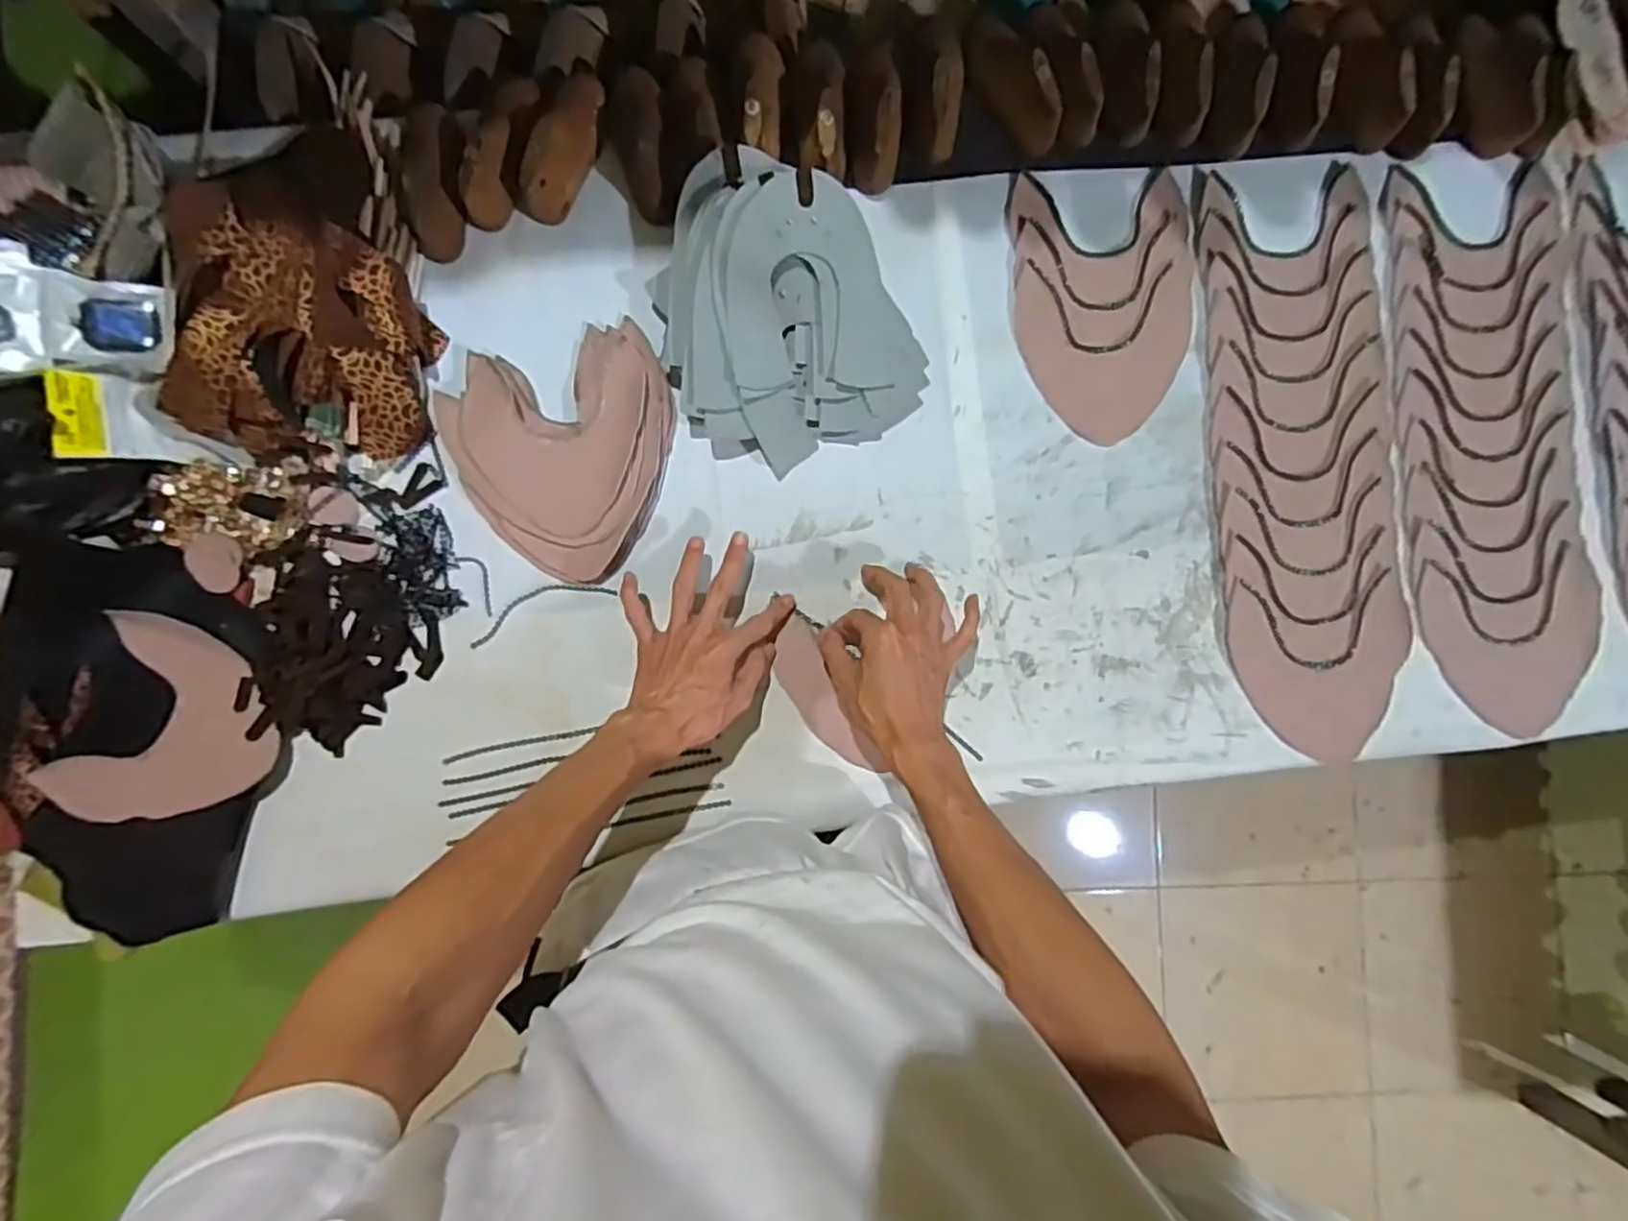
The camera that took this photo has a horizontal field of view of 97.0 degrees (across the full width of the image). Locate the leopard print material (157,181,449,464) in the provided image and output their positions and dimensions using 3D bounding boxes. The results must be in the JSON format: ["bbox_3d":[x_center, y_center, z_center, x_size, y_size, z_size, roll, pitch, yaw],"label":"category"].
[{"bbox_3d":[-0.423,-0.230,0.599,0.182,0.084,0.198,7,86,-1],"label":"leopard print material"}]

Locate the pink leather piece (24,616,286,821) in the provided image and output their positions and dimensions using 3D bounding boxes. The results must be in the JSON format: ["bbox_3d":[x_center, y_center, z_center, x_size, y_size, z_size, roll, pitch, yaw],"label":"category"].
[{"bbox_3d":[-0.524,0.101,0.582,0.152,0.012,0.158,25,86,0],"label":"pink leather piece"}]

